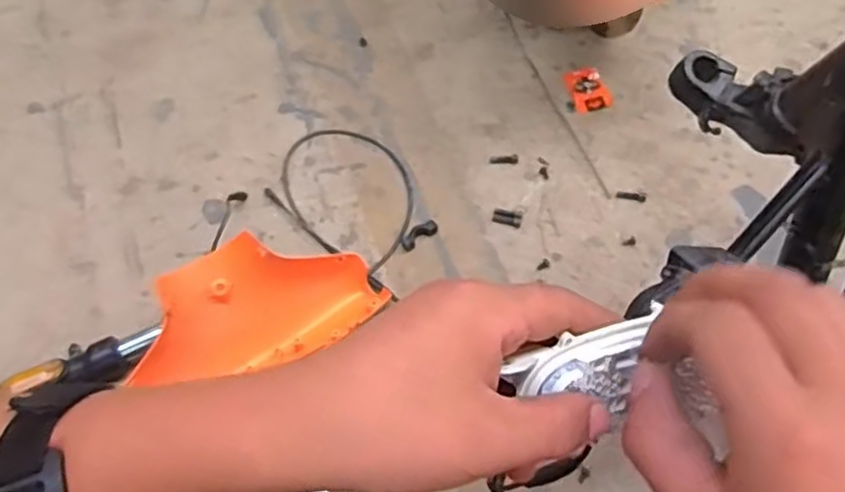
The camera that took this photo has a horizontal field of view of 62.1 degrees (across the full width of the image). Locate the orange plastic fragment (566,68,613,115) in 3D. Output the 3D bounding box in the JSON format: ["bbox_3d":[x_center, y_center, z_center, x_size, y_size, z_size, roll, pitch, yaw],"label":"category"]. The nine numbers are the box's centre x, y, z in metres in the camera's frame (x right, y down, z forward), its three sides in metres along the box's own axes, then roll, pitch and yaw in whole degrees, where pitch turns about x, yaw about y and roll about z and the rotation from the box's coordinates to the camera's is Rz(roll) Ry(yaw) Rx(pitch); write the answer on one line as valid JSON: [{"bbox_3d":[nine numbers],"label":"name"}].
[{"bbox_3d":[0.238,-0.226,1.010,0.052,0.008,0.076,-15,64,-6],"label":"orange plastic fragment"}]

